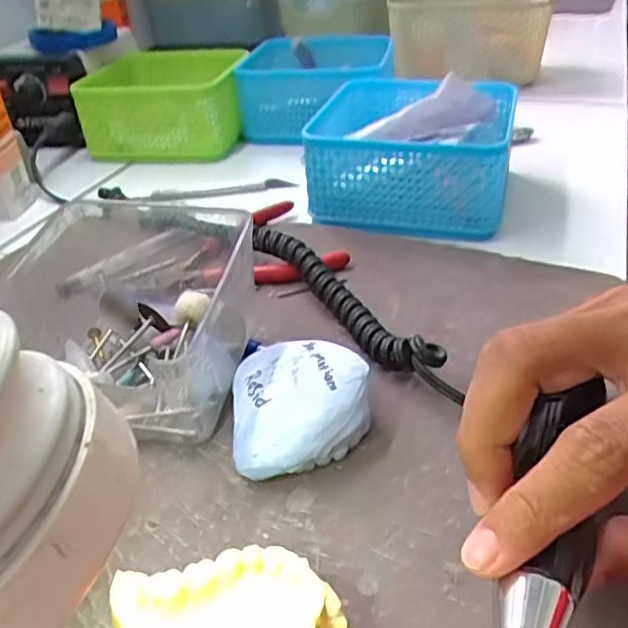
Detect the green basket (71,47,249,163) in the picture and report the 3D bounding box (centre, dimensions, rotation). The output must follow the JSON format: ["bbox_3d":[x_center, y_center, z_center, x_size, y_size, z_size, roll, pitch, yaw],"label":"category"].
[{"bbox_3d":[-0.134,-0.190,0.585,0.133,0.062,0.127,-4,35,2],"label":"green basket"}]

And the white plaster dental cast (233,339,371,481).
[{"bbox_3d":[-0.005,0.039,0.271,0.055,0.029,0.063,-7,35,-2],"label":"white plaster dental cast"}]

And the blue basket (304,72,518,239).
[{"bbox_3d":[0.068,-0.118,0.452,0.130,0.071,0.134,6,36,15],"label":"blue basket"}]

